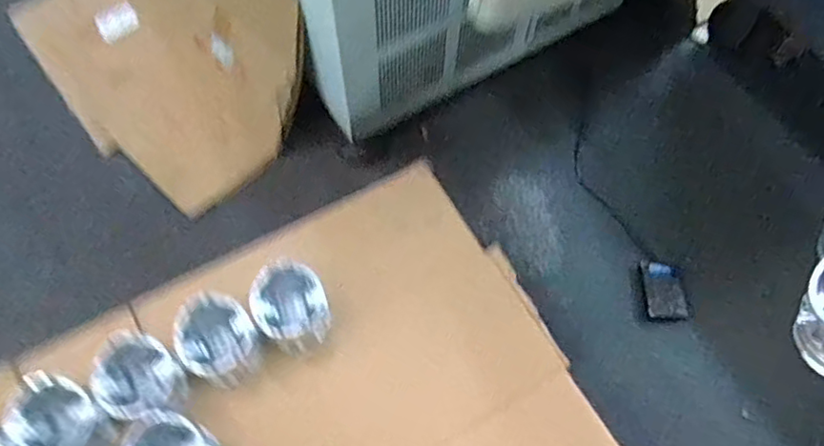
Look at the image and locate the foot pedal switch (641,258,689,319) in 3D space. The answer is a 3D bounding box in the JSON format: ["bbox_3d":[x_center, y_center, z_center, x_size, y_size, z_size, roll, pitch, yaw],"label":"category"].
[{"bbox_3d":[0.450,0.118,1.092,0.063,0.012,0.107,1,63,-1],"label":"foot pedal switch"}]

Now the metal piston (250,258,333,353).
[{"bbox_3d":[-0.156,0.111,0.791,0.088,0.094,0.093,1,63,-1],"label":"metal piston"}]

